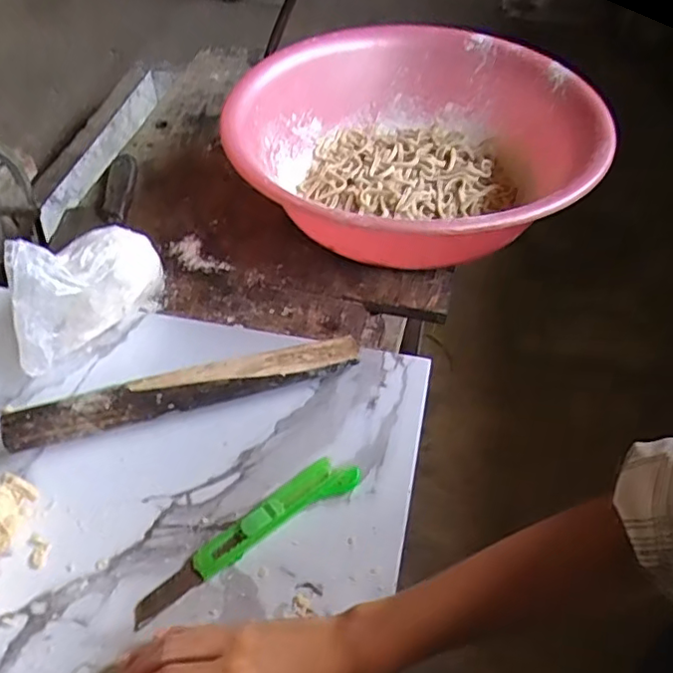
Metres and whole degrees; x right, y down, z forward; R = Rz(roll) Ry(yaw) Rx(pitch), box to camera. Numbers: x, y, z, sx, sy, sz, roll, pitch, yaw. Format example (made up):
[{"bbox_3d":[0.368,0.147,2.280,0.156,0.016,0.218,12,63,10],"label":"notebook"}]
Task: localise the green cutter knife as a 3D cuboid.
[{"bbox_3d":[-0.066,0.150,0.466,0.190,0.019,0.031,-28,54,-24],"label":"green cutter knife"}]

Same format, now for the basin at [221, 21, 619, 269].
[{"bbox_3d":[0.084,-0.220,0.711,0.403,0.126,0.406,0,48,-1],"label":"basin"}]

